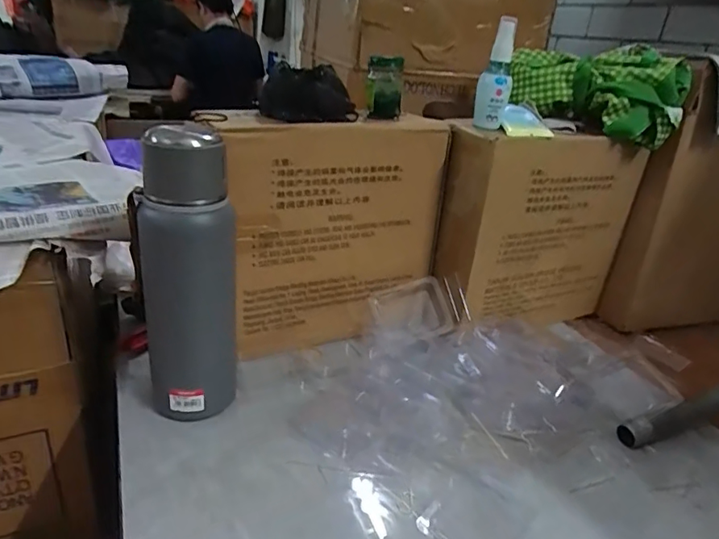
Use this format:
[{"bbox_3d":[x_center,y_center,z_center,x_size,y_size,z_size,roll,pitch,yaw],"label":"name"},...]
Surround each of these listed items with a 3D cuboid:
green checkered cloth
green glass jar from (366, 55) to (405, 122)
[{"bbox_3d":[0.303,-0.232,0.665,0.109,0.095,0.204,-16,33,-39],"label":"green checkered cloth"},{"bbox_3d":[0.029,-0.212,0.598,0.040,0.064,0.031,5,25,-4],"label":"green glass jar"}]

